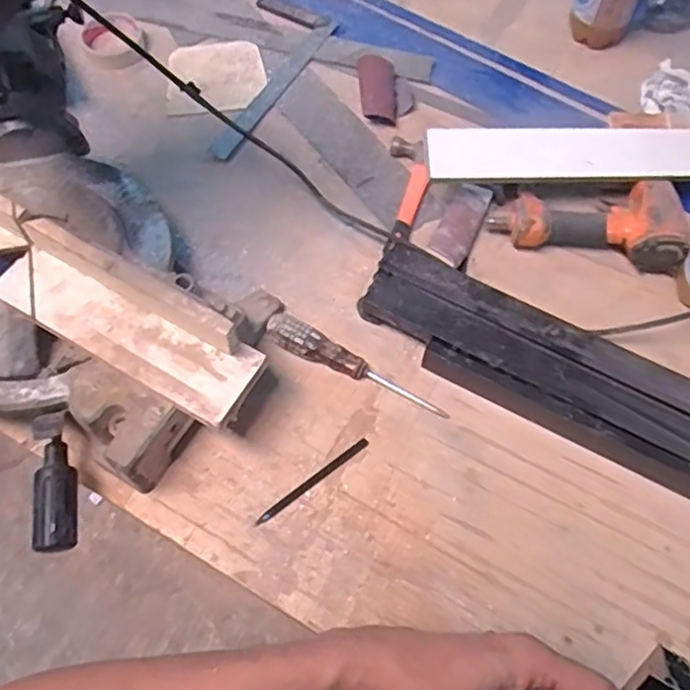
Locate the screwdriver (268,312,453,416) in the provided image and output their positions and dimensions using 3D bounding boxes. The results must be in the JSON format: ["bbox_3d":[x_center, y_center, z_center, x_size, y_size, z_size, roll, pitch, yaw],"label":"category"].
[{"bbox_3d":[0.011,0.026,0.703,0.210,0.029,0.034,27,67,11],"label":"screwdriver"}]

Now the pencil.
[{"bbox_3d":[-0.032,0.139,0.662,0.139,0.004,0.010,-36,70,-17],"label":"pencil"}]

